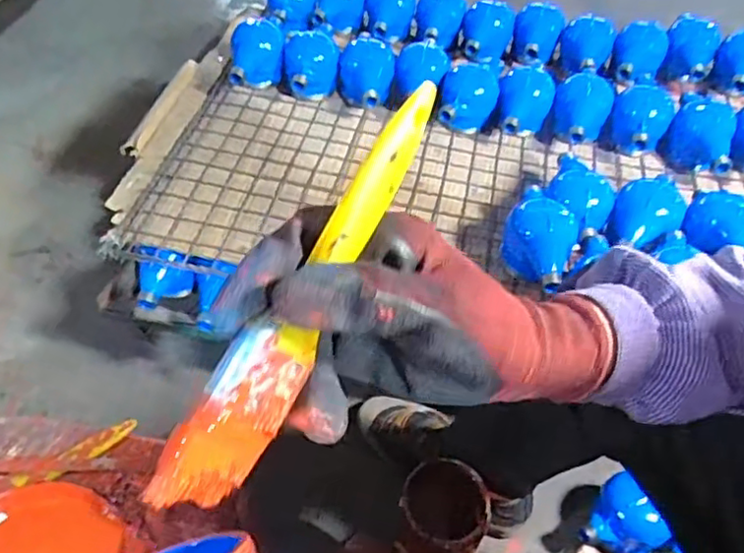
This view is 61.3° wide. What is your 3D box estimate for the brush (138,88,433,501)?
[{"bbox_3d":[-0.022,0.004,0.228,0.018,0.030,0.172,26,79,19],"label":"brush"}]

